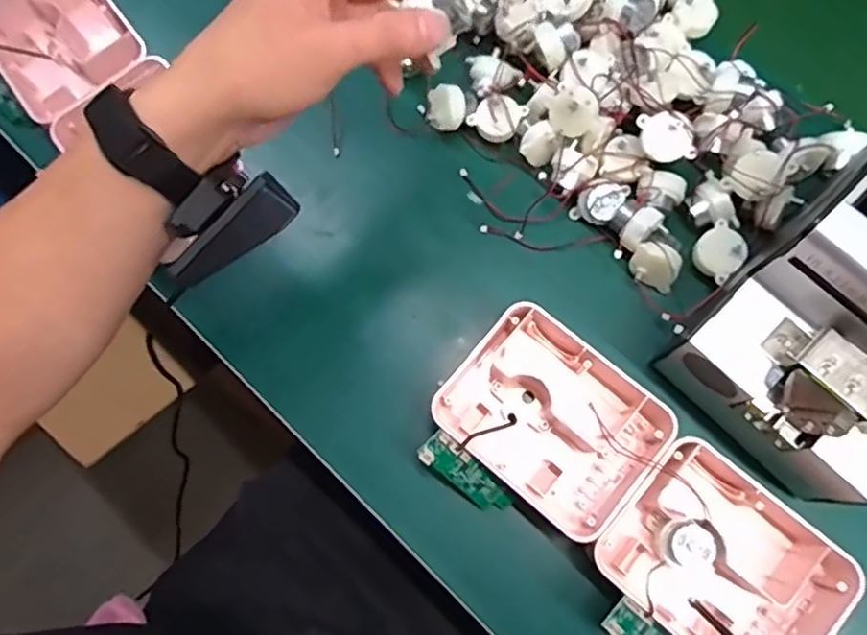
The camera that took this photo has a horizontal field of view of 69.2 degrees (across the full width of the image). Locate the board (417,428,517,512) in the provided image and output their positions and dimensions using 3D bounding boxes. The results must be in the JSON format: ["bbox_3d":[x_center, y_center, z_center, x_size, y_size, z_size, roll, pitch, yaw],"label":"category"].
[{"bbox_3d":[0.021,0.101,0.399,0.024,0.007,0.070,-40,106,10],"label":"board"}]

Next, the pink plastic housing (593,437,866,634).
[{"bbox_3d":[0.175,0.149,0.377,0.132,0.040,0.104,37,79,10],"label":"pink plastic housing"}]

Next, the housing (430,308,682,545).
[{"bbox_3d":[0.075,0.063,0.404,0.129,0.036,0.100,38,79,11],"label":"housing"}]

